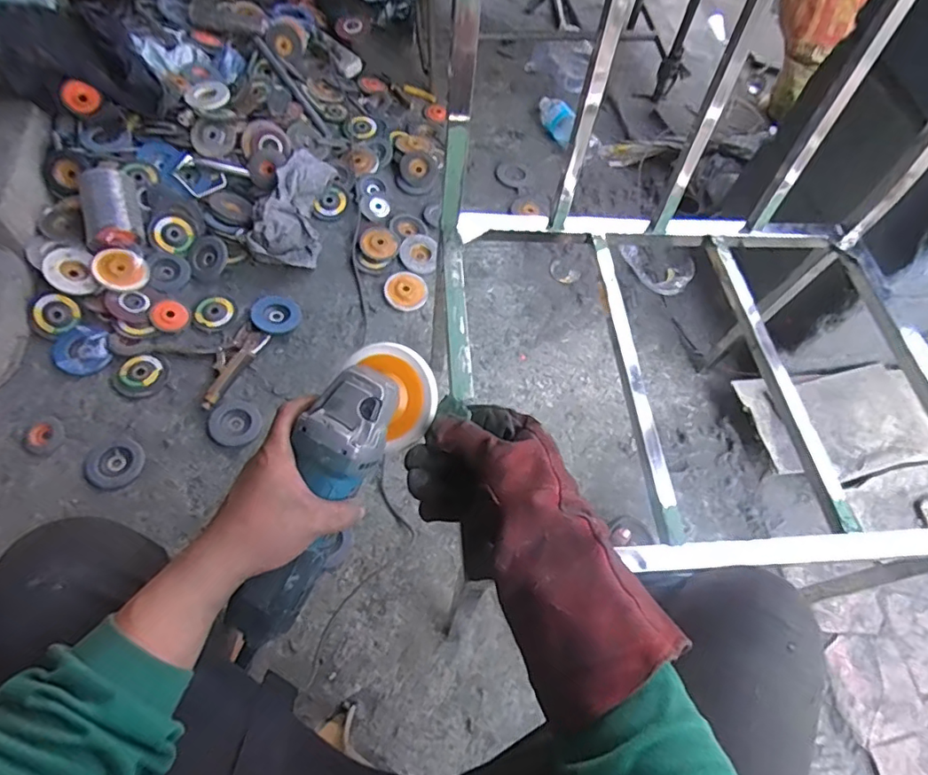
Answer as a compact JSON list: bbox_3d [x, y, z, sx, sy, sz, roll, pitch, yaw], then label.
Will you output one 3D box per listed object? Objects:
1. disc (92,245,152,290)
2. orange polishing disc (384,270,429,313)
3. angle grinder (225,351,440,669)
[{"bbox_3d":[-0.681,-0.234,1.068,0.024,0.095,0.081,1,85,40],"label":"disc"},{"bbox_3d":[-0.127,-0.211,1.176,0.091,0.020,0.098,3,63,-6],"label":"orange polishing disc"},{"bbox_3d":[-0.116,0.089,0.441,0.080,0.083,0.280,27,82,10],"label":"angle grinder"}]

